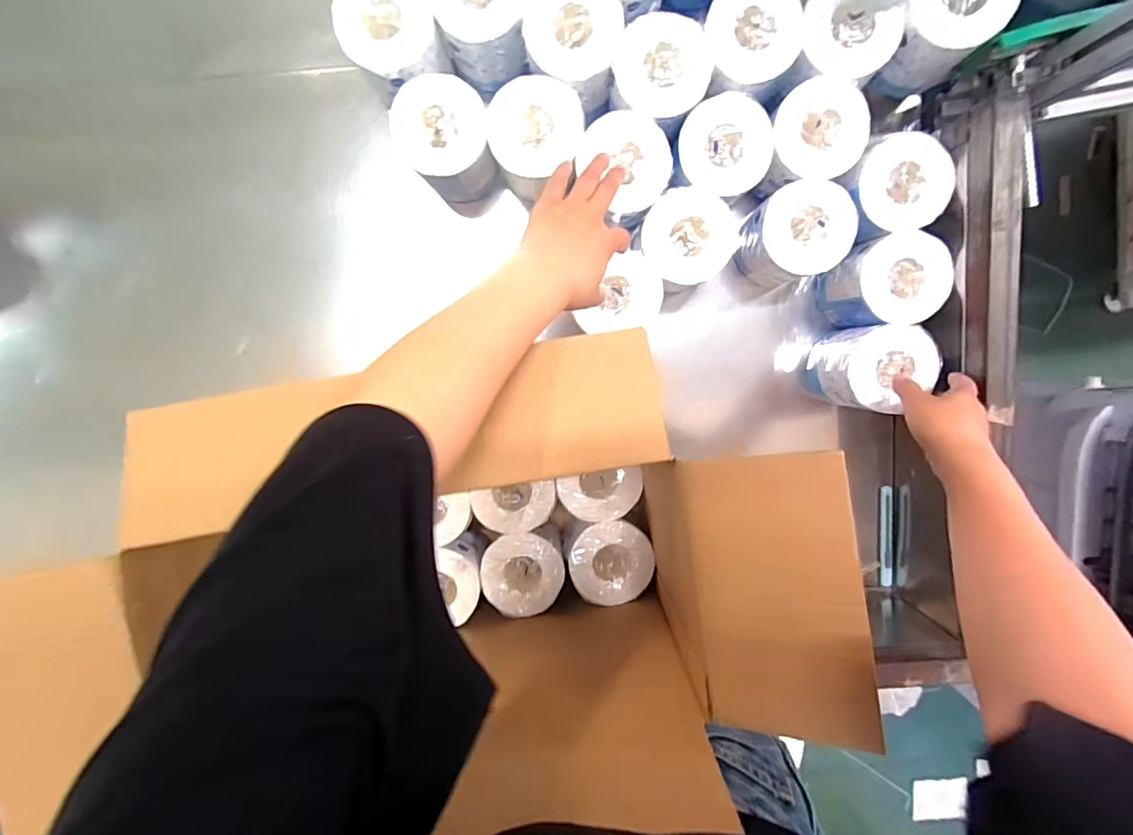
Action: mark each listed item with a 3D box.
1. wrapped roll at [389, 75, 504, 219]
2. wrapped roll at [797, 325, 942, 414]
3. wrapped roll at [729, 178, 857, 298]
[{"bbox_3d":[-0.131,-0.306,0.570,0.097,0.120,0.101,-28,96,3],"label":"wrapped roll"},{"bbox_3d":[0.361,-0.063,0.609,0.100,0.127,0.091,0,97,0],"label":"wrapped roll"},{"bbox_3d":[0.253,-0.206,0.586,0.097,0.124,0.098,0,97,0],"label":"wrapped roll"}]

